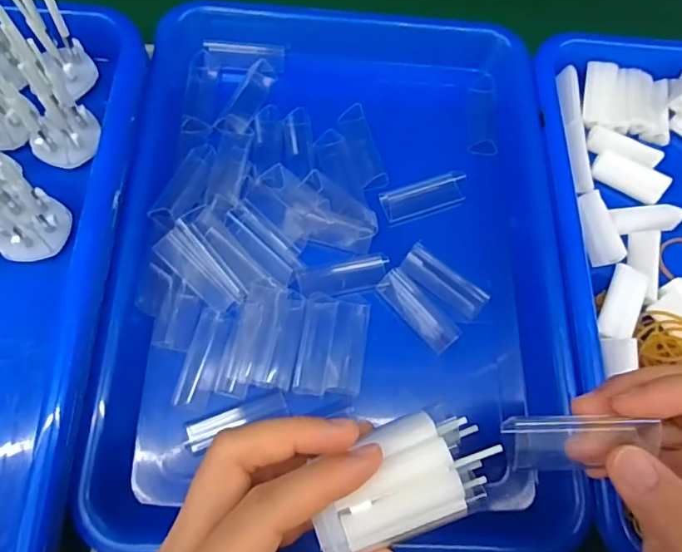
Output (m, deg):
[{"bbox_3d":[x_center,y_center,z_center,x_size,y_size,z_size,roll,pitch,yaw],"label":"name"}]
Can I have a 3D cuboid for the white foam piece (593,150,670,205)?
[{"bbox_3d":[0.190,-0.066,0.343,0.045,0.020,0.013,32,23,17],"label":"white foam piece"}]

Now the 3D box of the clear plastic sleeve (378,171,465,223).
[{"bbox_3d":[0.054,-0.052,0.336,0.056,0.010,0.020,-18,72,-12],"label":"clear plastic sleeve"}]

